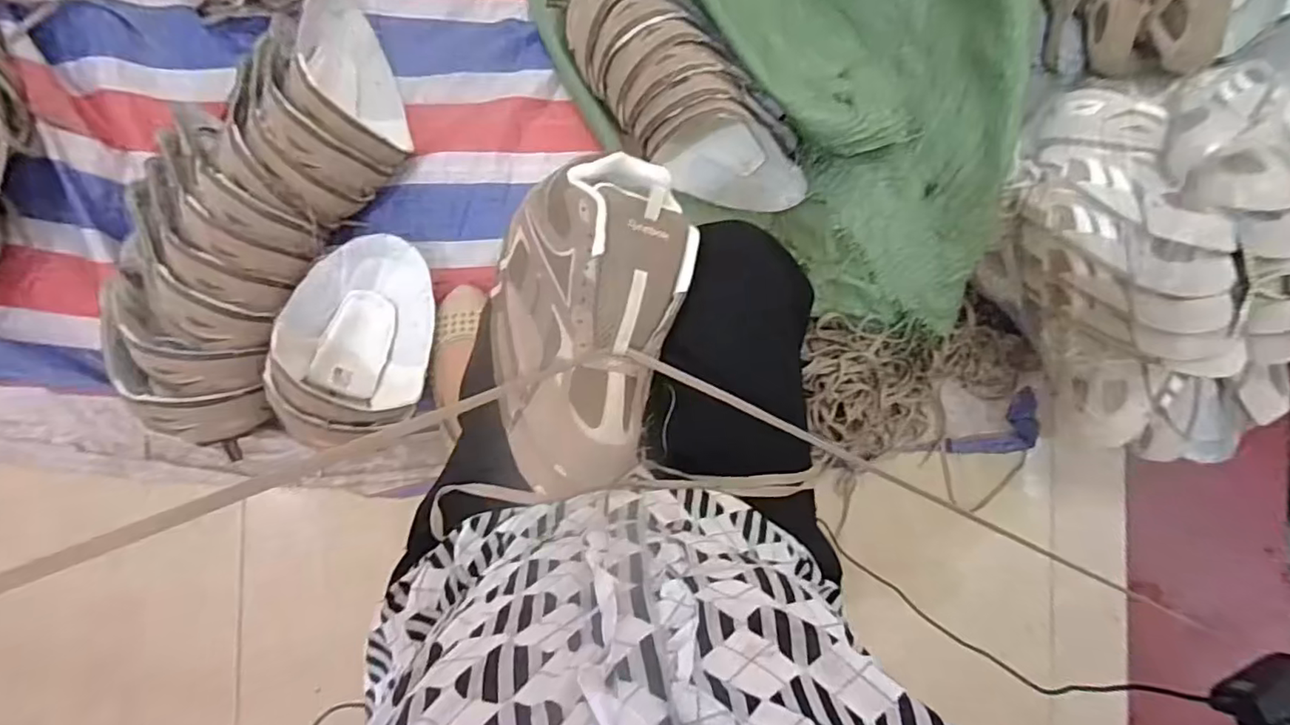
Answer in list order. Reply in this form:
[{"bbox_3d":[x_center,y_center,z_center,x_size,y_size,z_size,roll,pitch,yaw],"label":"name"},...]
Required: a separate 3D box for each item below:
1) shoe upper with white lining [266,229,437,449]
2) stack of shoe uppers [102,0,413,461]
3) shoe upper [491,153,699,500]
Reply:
[{"bbox_3d":[-0.353,-0.032,0.717,0.148,0.098,0.262,14,87,-9],"label":"shoe upper with white lining"},{"bbox_3d":[-0.463,-0.193,0.695,0.221,0.140,0.553,27,85,-8],"label":"stack of shoe uppers"},{"bbox_3d":[-0.042,-0.031,0.424,0.133,0.059,0.248,12,87,-9],"label":"shoe upper"}]

